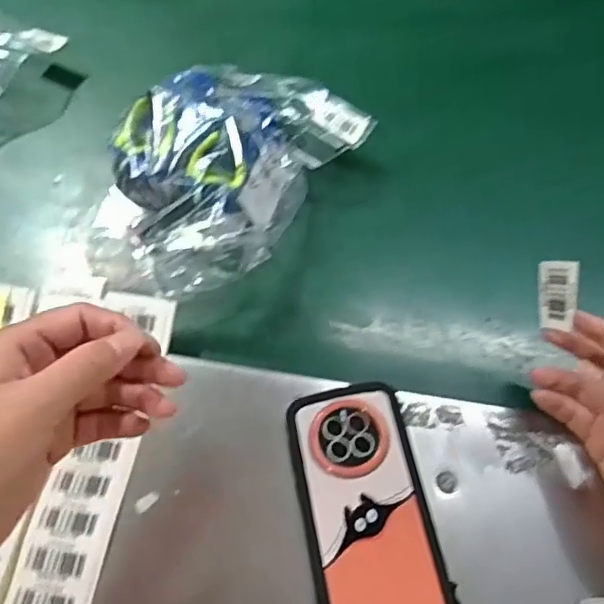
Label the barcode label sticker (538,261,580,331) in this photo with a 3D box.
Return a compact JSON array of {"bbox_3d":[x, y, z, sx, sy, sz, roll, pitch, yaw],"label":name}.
[{"bbox_3d":[0.185,-0.005,0.424,0.004,0.050,0.029,-19,17,-41],"label":"barcode label sticker"}]

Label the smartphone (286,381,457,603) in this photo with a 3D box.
[{"bbox_3d":[0.042,0.138,0.395,0.082,0.021,0.164,-9,59,-5],"label":"smartphone"}]

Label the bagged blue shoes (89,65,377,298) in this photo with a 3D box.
[{"bbox_3d":[-0.076,-0.126,0.532,0.173,0.084,0.261,29,63,17],"label":"bagged blue shoes"}]

